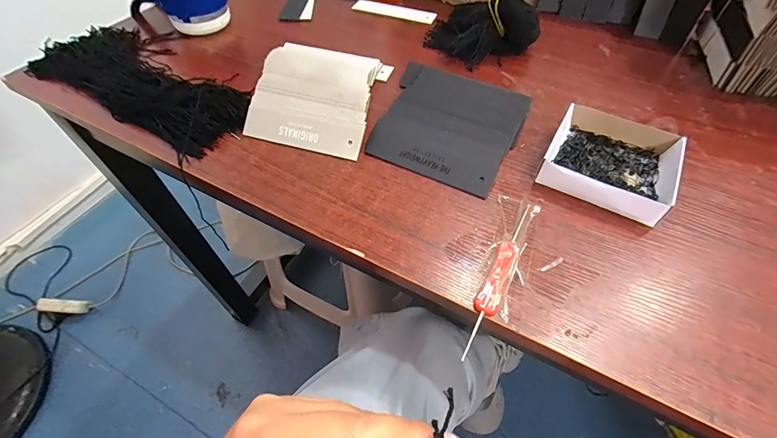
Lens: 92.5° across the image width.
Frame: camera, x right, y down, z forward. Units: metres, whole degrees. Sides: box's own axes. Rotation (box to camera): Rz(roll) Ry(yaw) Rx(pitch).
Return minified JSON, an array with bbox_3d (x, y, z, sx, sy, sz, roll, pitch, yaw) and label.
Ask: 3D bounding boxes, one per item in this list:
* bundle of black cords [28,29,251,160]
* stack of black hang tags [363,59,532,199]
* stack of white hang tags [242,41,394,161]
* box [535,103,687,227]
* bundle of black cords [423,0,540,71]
[{"bbox_3d":[-0.285,-0.158,0.425,0.291,0.032,0.109,30,58,22],"label":"bundle of black cords"},{"bbox_3d":[0.059,-0.100,0.379,0.139,0.032,0.132,24,56,18],"label":"stack of black hang tags"},{"bbox_3d":[-0.080,-0.137,0.406,0.131,0.030,0.158,8,52,7],"label":"stack of white hang tags"},{"bbox_3d":[0.207,-0.053,0.345,0.108,0.025,0.107,26,57,20],"label":"box"},{"bbox_3d":[0.110,-0.247,0.477,0.143,0.065,0.086,25,56,19],"label":"bundle of black cords"}]

